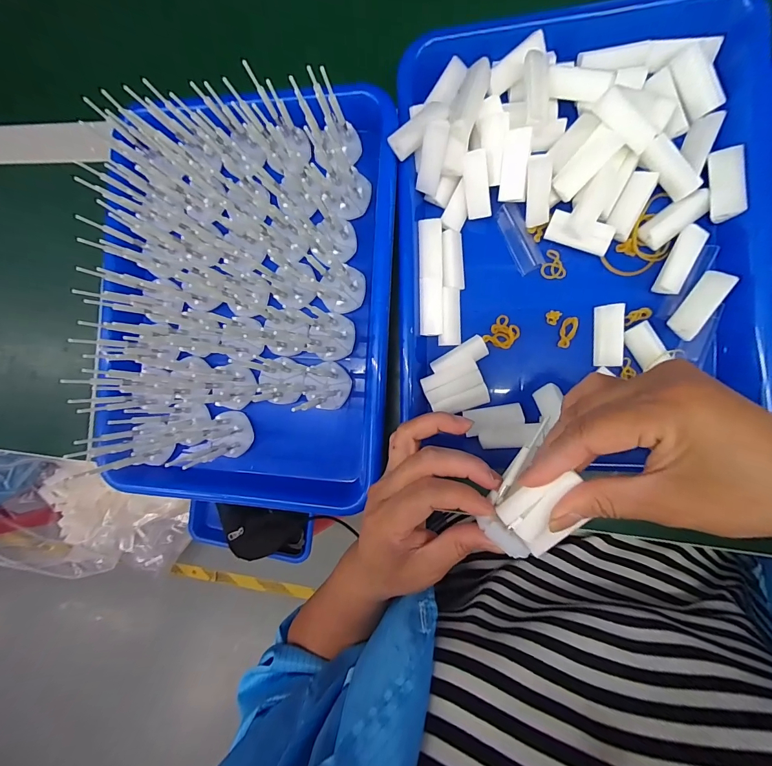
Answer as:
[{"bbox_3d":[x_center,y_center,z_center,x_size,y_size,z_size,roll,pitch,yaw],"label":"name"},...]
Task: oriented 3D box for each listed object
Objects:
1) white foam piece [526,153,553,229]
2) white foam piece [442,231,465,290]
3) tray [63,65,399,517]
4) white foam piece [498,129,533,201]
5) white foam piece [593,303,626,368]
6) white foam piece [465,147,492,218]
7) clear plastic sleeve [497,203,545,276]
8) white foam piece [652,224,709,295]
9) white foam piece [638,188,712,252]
[{"bbox_3d":[0.112,-0.141,0.265,0.017,0.005,0.046,-5,124,10],"label":"white foam piece"},{"bbox_3d":[0.055,-0.099,0.290,0.021,0.007,0.045,-2,91,-32],"label":"white foam piece"},{"bbox_3d":[-0.117,-0.067,0.285,0.234,0.076,0.342,3,90,10],"label":"tray"},{"bbox_3d":[0.094,-0.159,0.263,0.018,0.006,0.046,5,111,10],"label":"white foam piece"},{"bbox_3d":[0.167,-0.035,0.271,0.015,0.014,0.046,2,90,10],"label":"white foam piece"},{"bbox_3d":[0.070,-0.150,0.274,0.018,0.007,0.046,-9,121,9],"label":"white foam piece"},{"bbox_3d":[0.105,-0.114,0.284,0.018,0.009,0.053,-28,103,8],"label":"clear plastic sleeve"},{"bbox_3d":[0.214,-0.088,0.263,0.017,0.013,0.049,24,94,9],"label":"white foam piece"},{"bbox_3d":[0.210,-0.119,0.263,0.046,0.011,0.021,-38,84,7],"label":"white foam piece"}]

